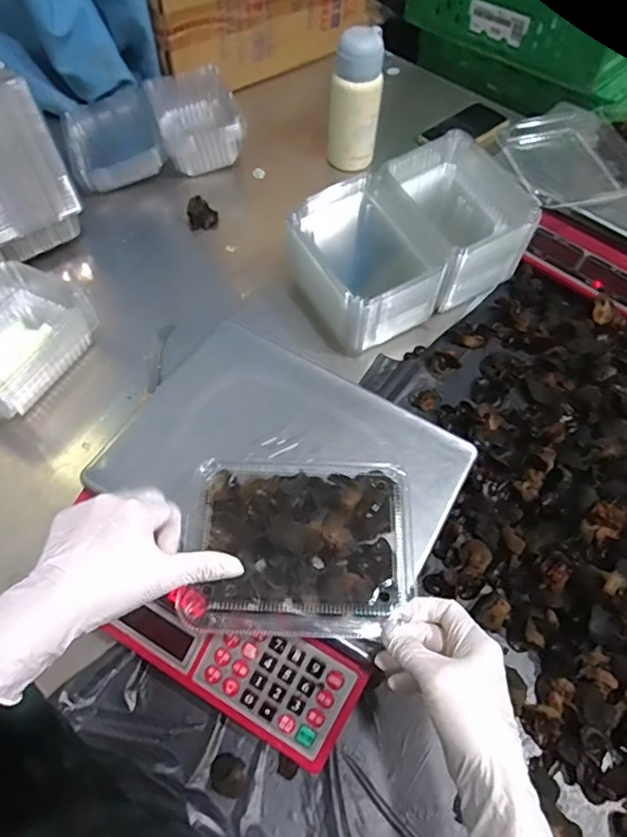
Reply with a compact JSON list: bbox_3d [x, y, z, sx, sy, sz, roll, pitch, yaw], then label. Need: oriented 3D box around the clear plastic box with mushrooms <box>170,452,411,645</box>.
[{"bbox_3d":[-0.007,0.098,0.428,0.176,0.048,0.130,3,59,-1],"label":"clear plastic box with mushrooms"}]

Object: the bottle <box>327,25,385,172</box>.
[{"bbox_3d":[0.063,-0.472,0.821,0.075,0.172,0.068,7,59,2],"label":"bottle"}]

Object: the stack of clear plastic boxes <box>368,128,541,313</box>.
[{"bbox_3d":[0.179,-0.258,0.720,0.151,0.111,0.186,-29,65,-18],"label":"stack of clear plastic boxes"}]

